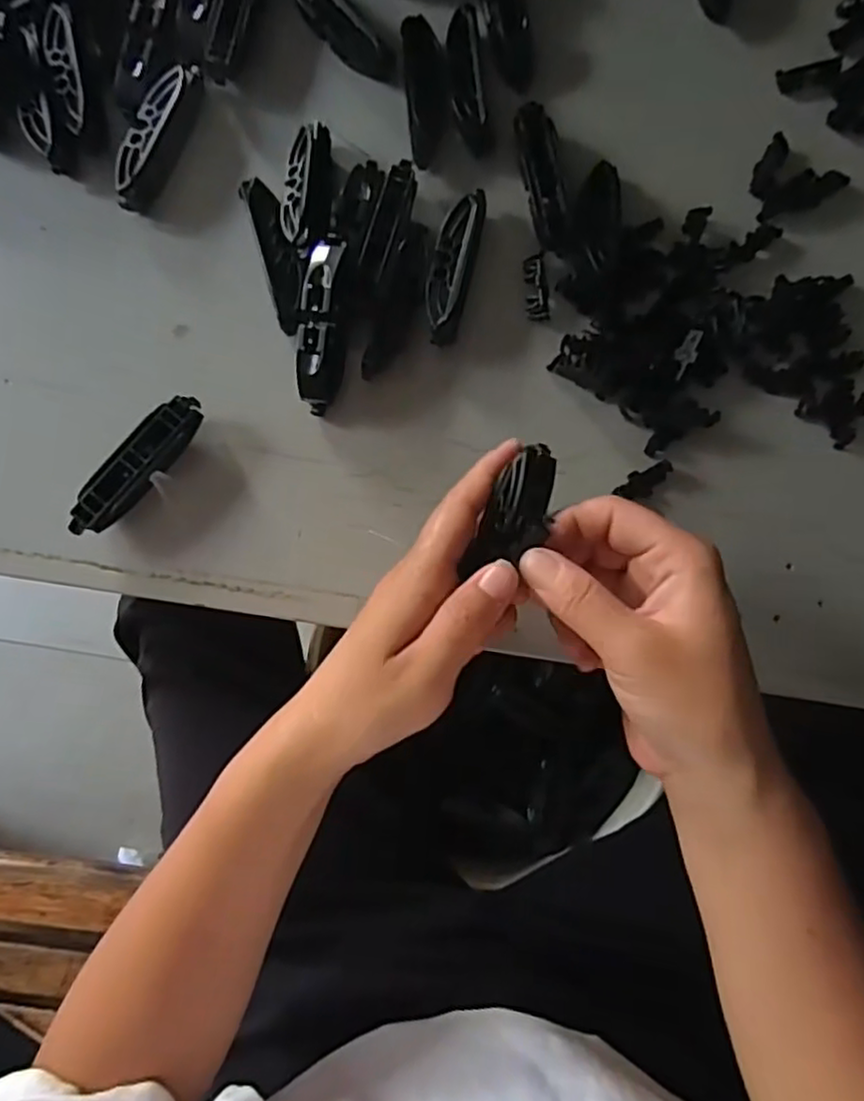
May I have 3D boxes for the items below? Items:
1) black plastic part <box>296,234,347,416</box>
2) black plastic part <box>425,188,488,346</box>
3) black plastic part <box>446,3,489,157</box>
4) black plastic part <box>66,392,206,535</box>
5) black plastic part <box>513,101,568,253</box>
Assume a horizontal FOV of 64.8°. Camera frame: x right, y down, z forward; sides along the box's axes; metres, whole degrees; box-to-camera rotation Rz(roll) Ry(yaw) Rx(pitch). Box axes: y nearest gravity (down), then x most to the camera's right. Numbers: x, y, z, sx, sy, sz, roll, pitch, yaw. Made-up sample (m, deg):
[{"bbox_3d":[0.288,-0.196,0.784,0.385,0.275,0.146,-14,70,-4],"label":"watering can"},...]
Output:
[{"bbox_3d":[-0.053,-0.108,0.325,0.021,0.015,0.081,5,101,-1],"label":"black plastic part"},{"bbox_3d":[0.011,-0.143,0.342,0.021,0.014,0.079,13,83,0],"label":"black plastic part"},{"bbox_3d":[0.018,-0.244,0.350,0.018,0.013,0.072,-3,83,-1],"label":"black plastic part"},{"bbox_3d":[-0.142,-0.041,0.330,0.019,0.019,0.080,38,84,3],"label":"black plastic part"},{"bbox_3d":[0.056,-0.188,0.346,0.019,0.014,0.075,-9,83,-2],"label":"black plastic part"}]

